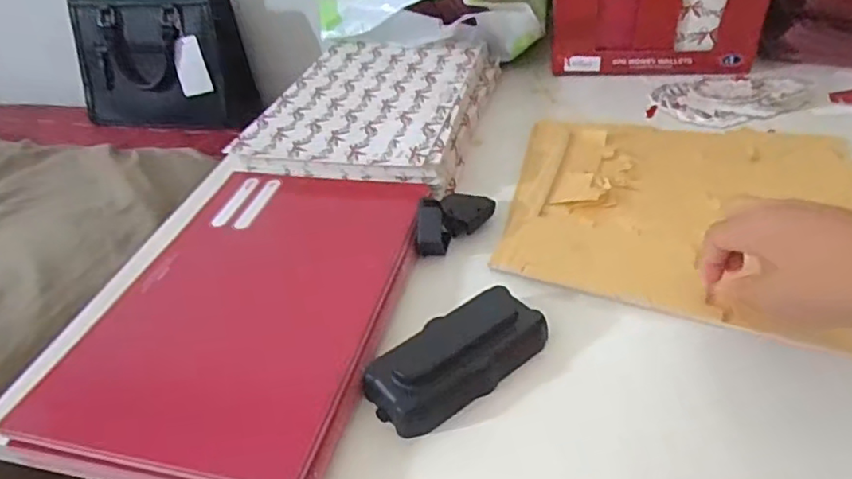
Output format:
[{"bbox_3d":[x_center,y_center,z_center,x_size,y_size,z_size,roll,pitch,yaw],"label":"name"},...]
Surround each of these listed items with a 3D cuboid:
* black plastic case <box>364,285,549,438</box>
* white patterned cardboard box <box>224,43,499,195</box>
[{"bbox_3d":[0.018,0.063,0.338,0.104,0.023,0.049,-28,43,-27],"label":"black plastic case"},{"bbox_3d":[-0.043,-0.131,0.579,0.193,0.036,0.258,5,38,14],"label":"white patterned cardboard box"}]

